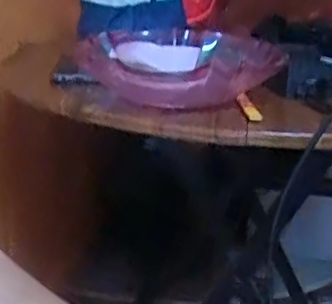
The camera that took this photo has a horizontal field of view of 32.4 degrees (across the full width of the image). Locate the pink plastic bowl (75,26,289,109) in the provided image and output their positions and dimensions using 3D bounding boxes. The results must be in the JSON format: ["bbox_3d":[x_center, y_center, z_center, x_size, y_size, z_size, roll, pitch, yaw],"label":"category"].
[{"bbox_3d":[0.023,-0.123,0.780,0.218,0.057,0.284,11,21,23],"label":"pink plastic bowl"}]

